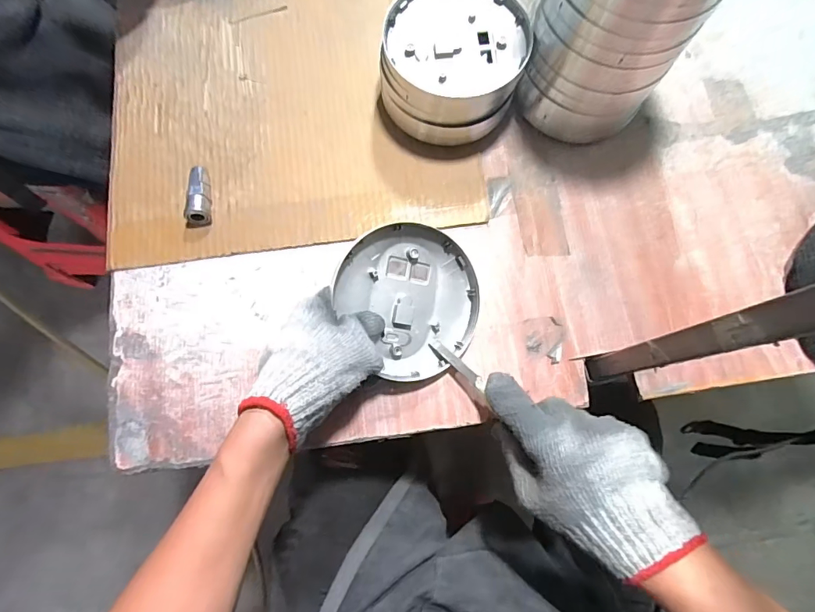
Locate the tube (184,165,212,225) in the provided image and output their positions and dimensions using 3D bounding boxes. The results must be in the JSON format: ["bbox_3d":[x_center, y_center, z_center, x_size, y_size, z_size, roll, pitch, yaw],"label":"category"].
[{"bbox_3d":[-0.211,-0.111,0.453,0.020,0.021,0.061,-2,77,-2],"label":"tube"}]

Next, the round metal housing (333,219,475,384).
[{"bbox_3d":[0.005,-0.010,0.407,0.130,0.024,0.130,-1,93,-20],"label":"round metal housing"}]

